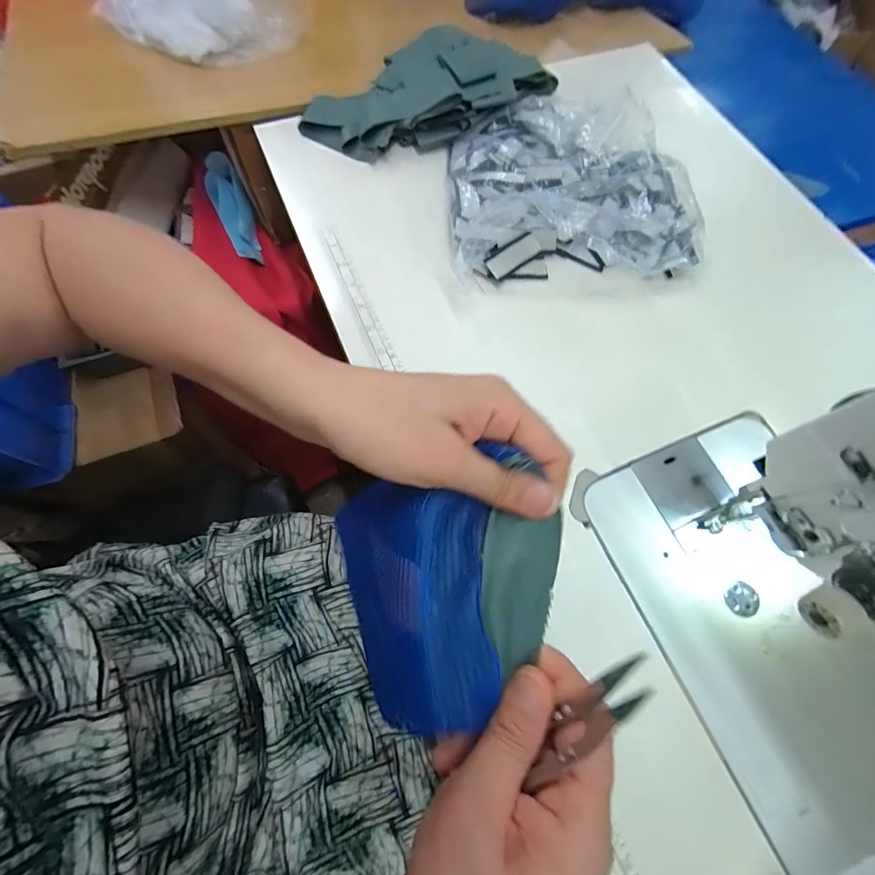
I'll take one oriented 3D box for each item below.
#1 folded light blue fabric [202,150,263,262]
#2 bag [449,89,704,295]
[{"bbox_3d":[-0.291,-0.324,0.576,0.047,0.035,0.147,-21,86,-11],"label":"folded light blue fabric"},{"bbox_3d":[0.126,-0.264,0.408,0.232,0.046,0.235,-3,69,-4],"label":"bag"}]

